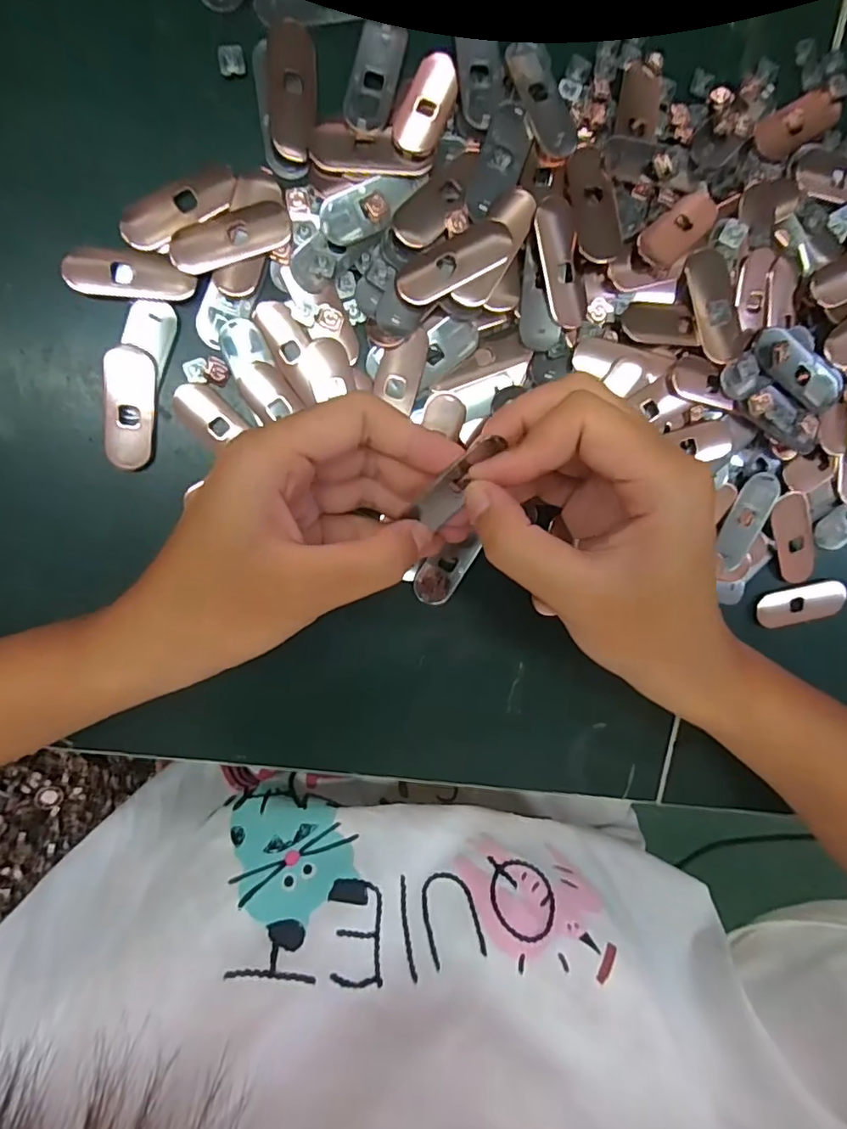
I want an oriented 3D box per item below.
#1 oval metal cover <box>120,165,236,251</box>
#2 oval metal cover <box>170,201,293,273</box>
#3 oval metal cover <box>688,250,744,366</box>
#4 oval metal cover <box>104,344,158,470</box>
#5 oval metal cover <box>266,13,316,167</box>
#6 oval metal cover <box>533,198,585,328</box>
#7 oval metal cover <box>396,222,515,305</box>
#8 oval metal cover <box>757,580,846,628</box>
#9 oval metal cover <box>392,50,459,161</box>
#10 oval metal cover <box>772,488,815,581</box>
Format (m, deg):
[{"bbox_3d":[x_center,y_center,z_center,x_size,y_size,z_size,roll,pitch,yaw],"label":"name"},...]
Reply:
[{"bbox_3d":[-0.100,-0.146,0.229,0.049,0.004,0.020,-30,100,-2],"label":"oval metal cover"},{"bbox_3d":[-0.079,-0.134,0.230,0.050,0.004,0.017,-19,99,-4],"label":"oval metal cover"},{"bbox_3d":[0.129,-0.114,0.247,0.019,0.005,0.048,-14,99,-5],"label":"oval metal cover"},{"bbox_3d":[-0.123,-0.065,0.235,0.020,0.004,0.049,6,97,-8],"label":"oval metal cover"},{"bbox_3d":[-0.053,-0.192,0.227,0.019,0.004,0.052,0,97,-7],"label":"oval metal cover"},{"bbox_3d":[0.058,-0.128,0.238,0.018,0.006,0.051,-16,99,-5],"label":"oval metal cover"},{"bbox_3d":[0.012,-0.126,0.235,0.050,0.007,0.020,-27,100,-3],"label":"oval metal cover"},{"bbox_3d":[0.196,0.020,0.290,0.047,0.004,0.018,-13,99,-5],"label":"oval metal cover"},{"bbox_3d":[0.002,-0.189,0.231,0.018,0.004,0.043,22,94,-9],"label":"oval metal cover"},{"bbox_3d":[0.185,-0.014,0.280,0.021,0.004,0.051,-27,112,-3],"label":"oval metal cover"}]

